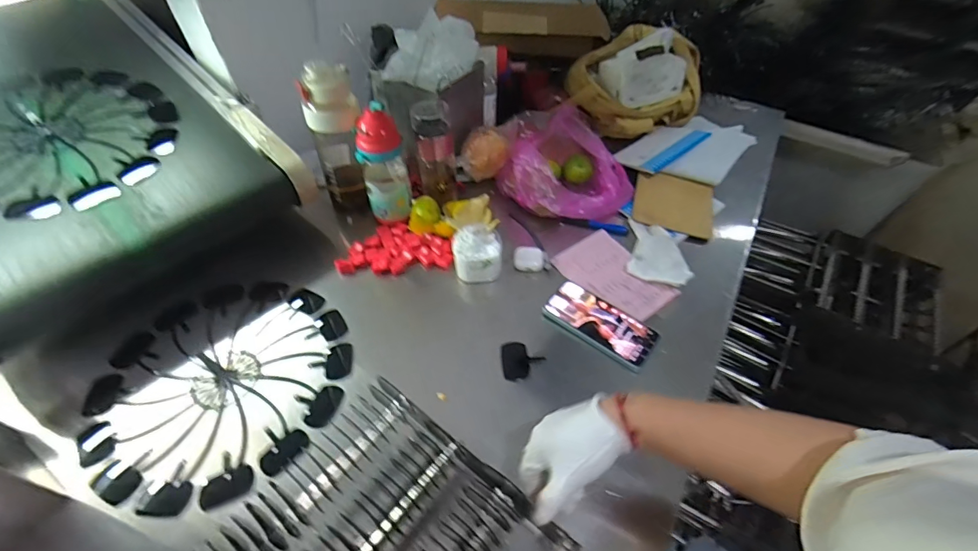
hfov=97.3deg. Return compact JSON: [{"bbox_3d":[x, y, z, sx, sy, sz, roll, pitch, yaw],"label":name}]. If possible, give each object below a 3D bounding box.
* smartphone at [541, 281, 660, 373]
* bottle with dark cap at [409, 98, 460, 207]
[{"bbox_3d":[0.161,0.072,0.634,0.159,0.018,0.081,34,56,24],"label":"smartphone"},{"bbox_3d":[-0.095,-0.214,0.754,0.067,0.156,0.074,-10,50,-10],"label":"bottle with dark cap"}]

